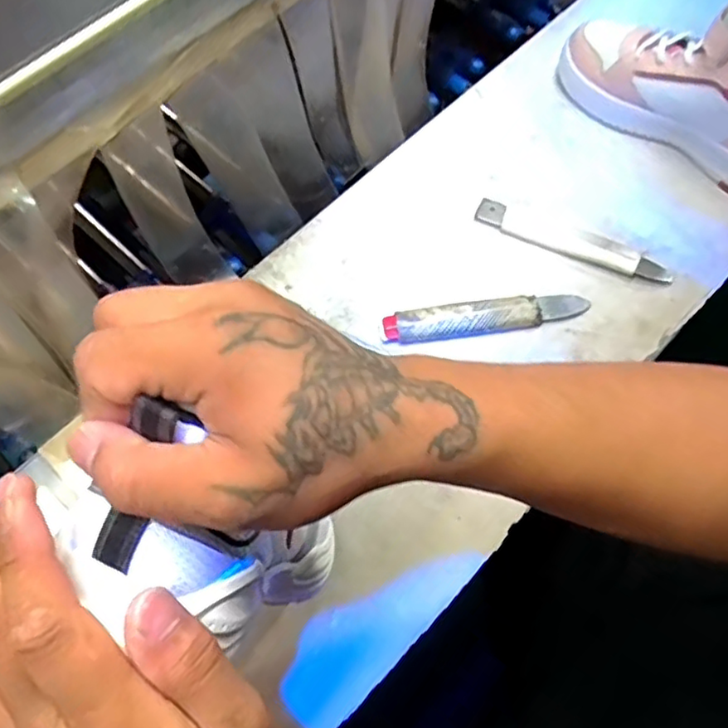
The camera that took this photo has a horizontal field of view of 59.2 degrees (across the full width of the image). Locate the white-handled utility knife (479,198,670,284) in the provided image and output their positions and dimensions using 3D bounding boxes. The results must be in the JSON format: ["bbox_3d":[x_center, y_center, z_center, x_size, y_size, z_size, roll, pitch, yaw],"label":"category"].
[{"bbox_3d":[0.176,-0.105,0.544,0.166,0.013,0.027,24,69,12],"label":"white-handled utility knife"}]

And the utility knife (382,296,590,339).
[{"bbox_3d":[0.099,-0.039,0.516,0.164,0.017,0.029,-4,66,-1],"label":"utility knife"}]

